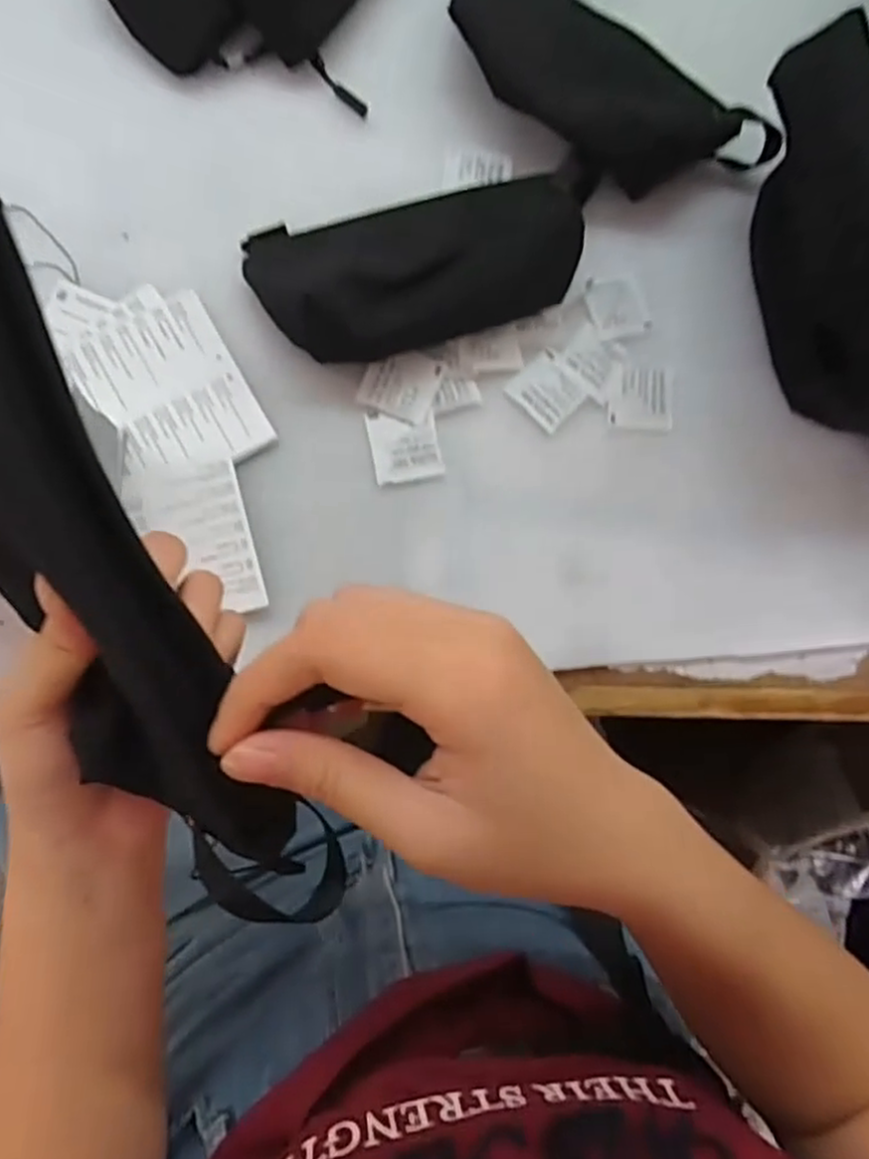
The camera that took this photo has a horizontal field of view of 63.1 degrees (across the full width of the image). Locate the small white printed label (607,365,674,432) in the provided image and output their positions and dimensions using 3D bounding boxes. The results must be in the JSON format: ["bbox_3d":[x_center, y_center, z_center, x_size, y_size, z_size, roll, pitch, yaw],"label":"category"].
[{"bbox_3d":[0.127,-0.111,0.431,0.040,0.004,0.040,5,83,-5],"label":"small white printed label"}]

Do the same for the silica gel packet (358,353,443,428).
[{"bbox_3d":[-0.020,-0.114,0.412,0.040,0.007,0.039,24,82,-2],"label":"silica gel packet"}]

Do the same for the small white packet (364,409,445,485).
[{"bbox_3d":[-0.017,-0.078,0.410,0.039,0.004,0.042,-10,85,-6],"label":"small white packet"}]

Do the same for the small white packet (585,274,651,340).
[{"bbox_3d":[0.113,-0.167,0.433,0.035,0.004,0.037,-17,85,-7],"label":"small white packet"}]

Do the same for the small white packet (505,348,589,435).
[{"bbox_3d":[0.069,-0.113,0.426,0.038,0.004,0.039,44,82,1],"label":"small white packet"}]

